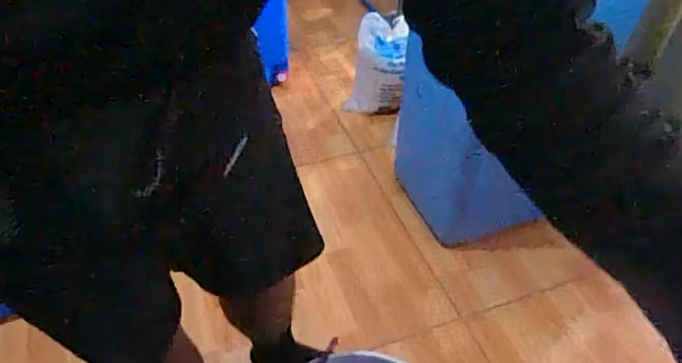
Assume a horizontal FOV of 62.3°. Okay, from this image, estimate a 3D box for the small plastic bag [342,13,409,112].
[{"bbox_3d":[0.109,-0.340,1.652,0.159,0.278,0.027,12,13,20],"label":"small plastic bag"}]

